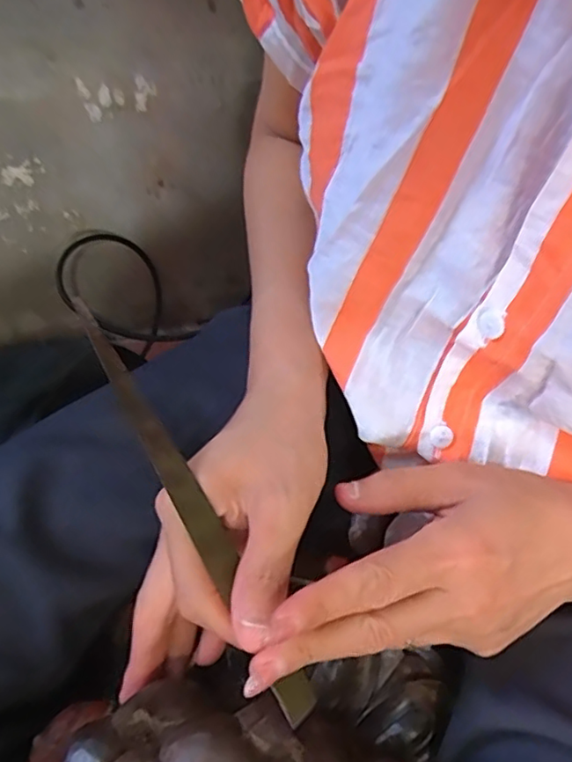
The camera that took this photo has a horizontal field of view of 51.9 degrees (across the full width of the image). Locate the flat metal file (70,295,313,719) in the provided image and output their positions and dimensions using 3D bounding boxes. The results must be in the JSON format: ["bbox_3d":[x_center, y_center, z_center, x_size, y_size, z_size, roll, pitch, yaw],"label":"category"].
[{"bbox_3d":[-0.040,0.048,0.241,0.013,0.008,0.187,-28,83,-22],"label":"flat metal file"}]

